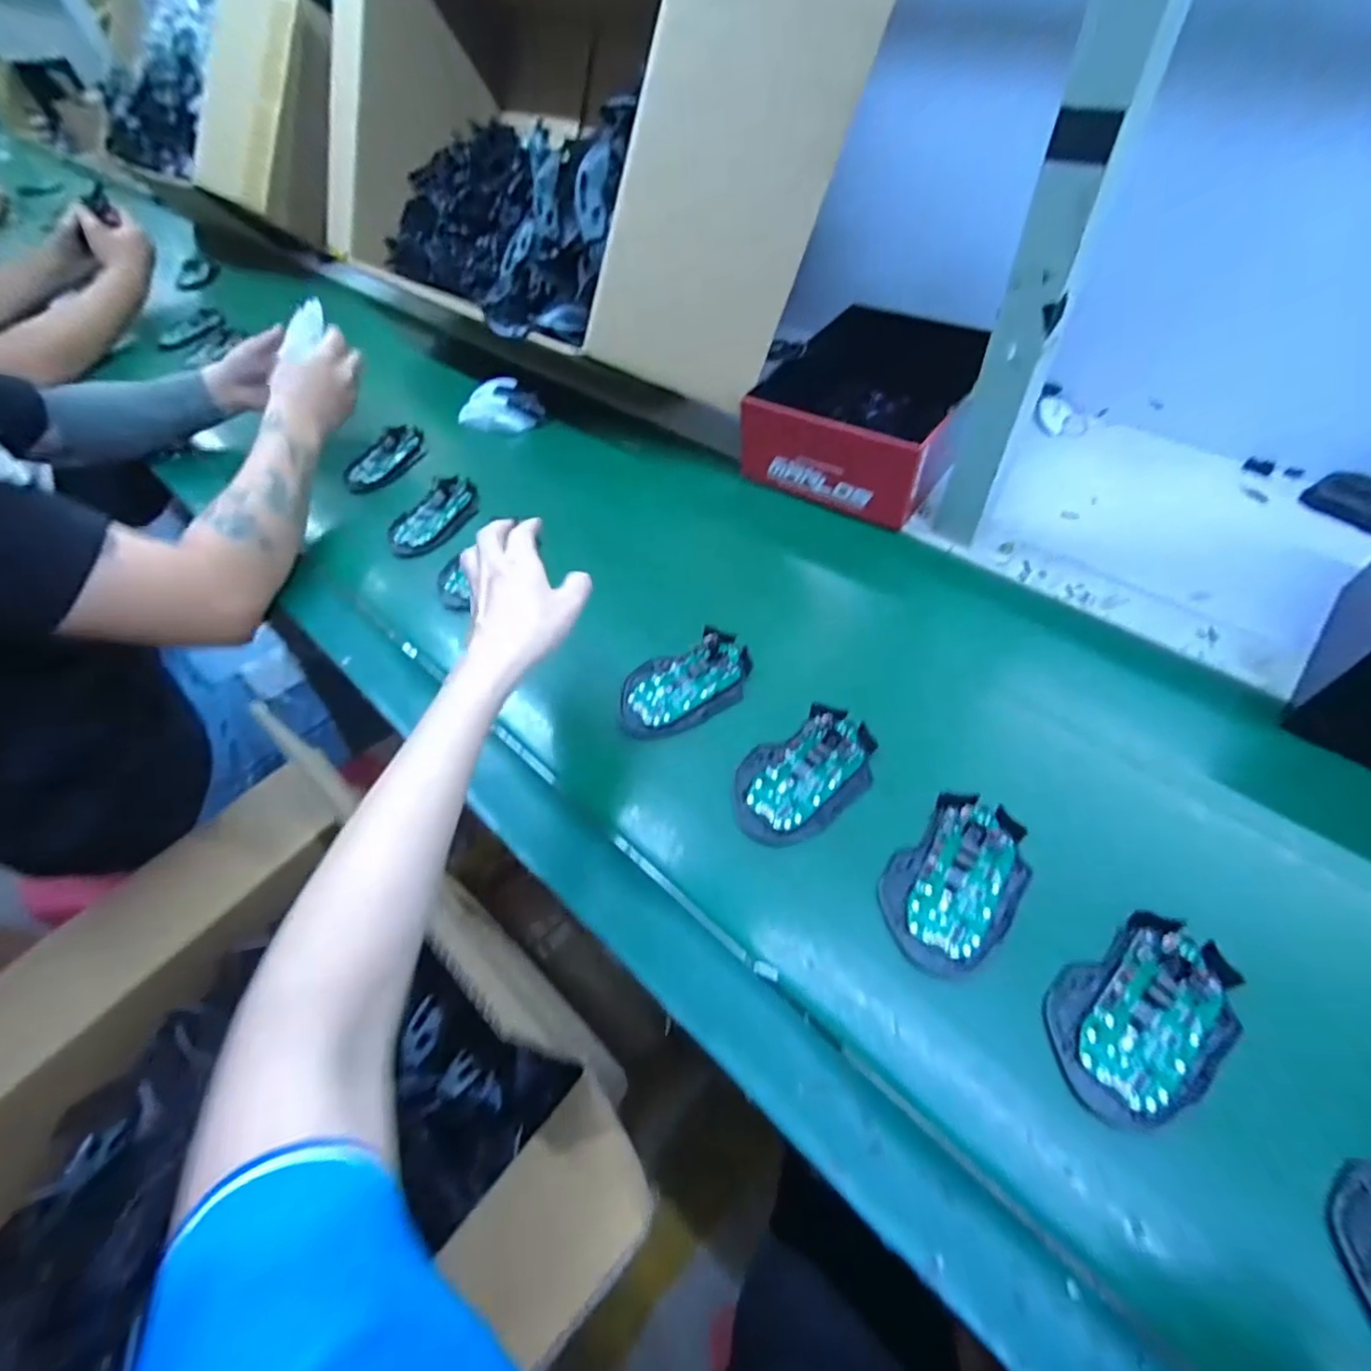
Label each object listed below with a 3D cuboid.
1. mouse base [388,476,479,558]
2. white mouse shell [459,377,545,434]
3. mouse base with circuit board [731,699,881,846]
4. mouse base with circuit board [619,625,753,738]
[{"bbox_3d":[-0.271,-0.185,0.652,0.068,0.012,0.117,19,62,18],"label":"mouse base"},{"bbox_3d":[-0.228,-0.354,0.761,0.107,0.033,0.067,12,60,15],"label":"white mouse shell"},{"bbox_3d":[0.087,0.064,0.441,0.114,0.025,0.071,-31,57,-16],"label":"mouse base with circuit board"},{"bbox_3d":[-0.001,-0.001,0.496,0.115,0.023,0.067,-26,56,-13],"label":"mouse base with circuit board"}]

